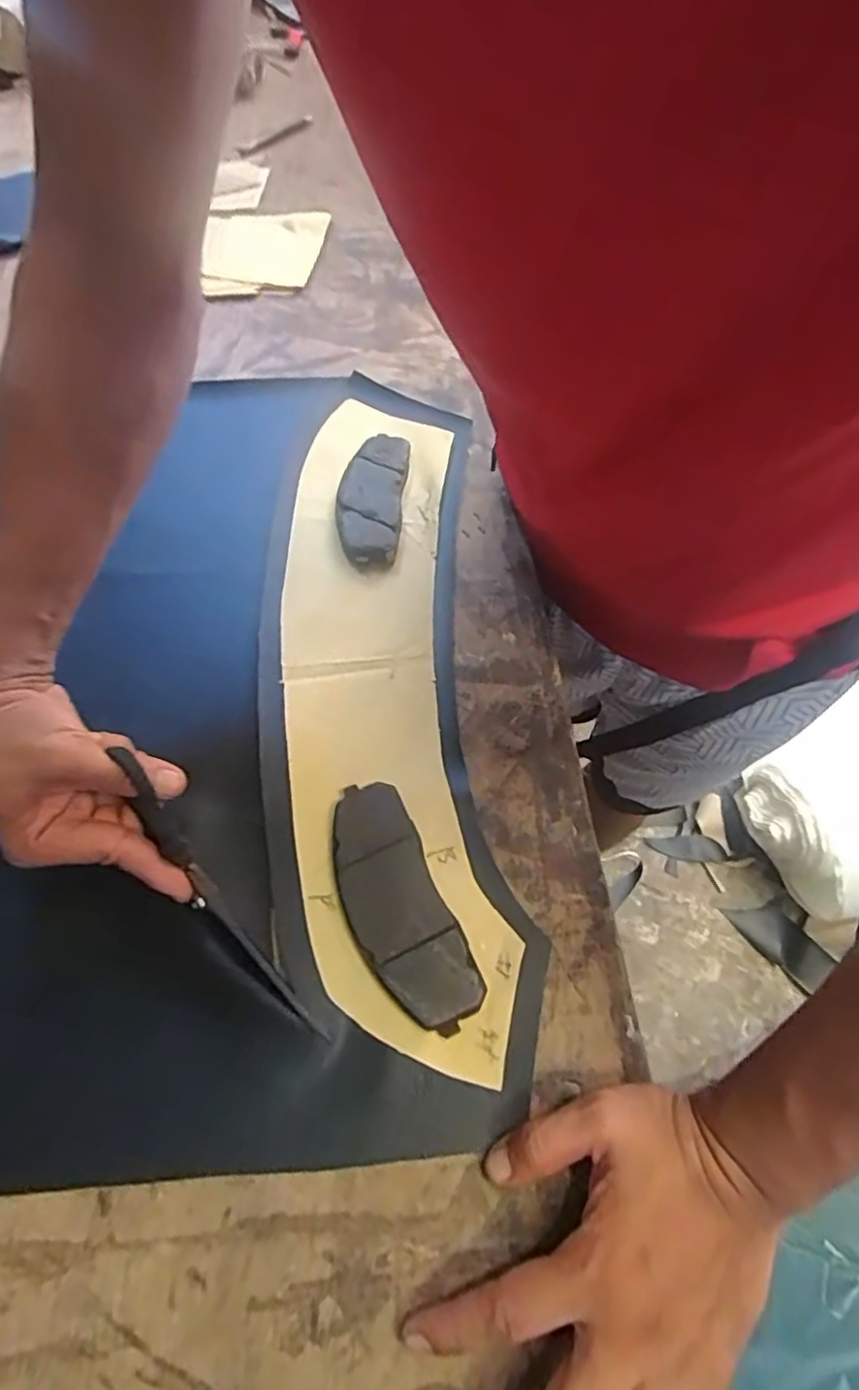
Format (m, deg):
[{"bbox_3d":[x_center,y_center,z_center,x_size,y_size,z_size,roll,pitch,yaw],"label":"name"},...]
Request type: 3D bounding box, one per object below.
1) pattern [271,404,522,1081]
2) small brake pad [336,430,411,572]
[{"bbox_3d":[-0.038,-0.033,0.454,0.137,0.008,0.525,-4,60,-3],"label":"pattern"},{"bbox_3d":[-0.049,-0.164,0.522,0.053,0.014,0.145,4,60,2],"label":"small brake pad"}]

